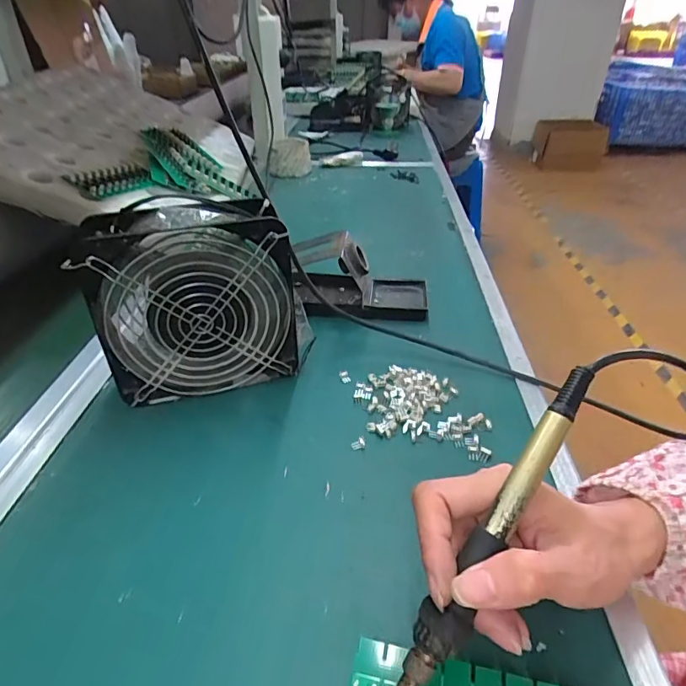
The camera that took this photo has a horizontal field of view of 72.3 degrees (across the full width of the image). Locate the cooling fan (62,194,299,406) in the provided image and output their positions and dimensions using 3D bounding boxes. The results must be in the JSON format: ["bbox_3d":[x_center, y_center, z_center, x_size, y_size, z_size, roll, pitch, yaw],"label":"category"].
[{"bbox_3d":[-0.114,-0.033,0.384,0.156,0.155,0.058,-11,35,-13],"label":"cooling fan"}]

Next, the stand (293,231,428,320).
[{"bbox_3d":[0.015,-0.074,0.511,0.155,0.072,0.076,1,34,5],"label":"stand"}]

